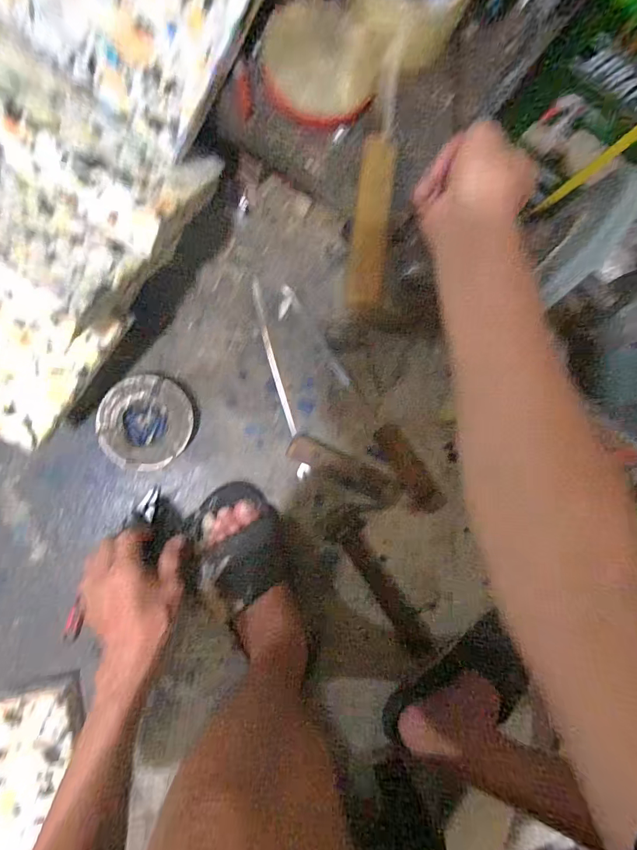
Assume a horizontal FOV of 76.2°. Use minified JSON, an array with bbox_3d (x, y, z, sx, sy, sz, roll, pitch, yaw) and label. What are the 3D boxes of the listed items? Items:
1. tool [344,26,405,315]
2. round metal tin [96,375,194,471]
[{"bbox_3d":[0.052,-0.225,0.361,0.031,0.022,0.247,7,88,-10],"label":"tool"},{"bbox_3d":[-0.211,-0.002,0.507,0.104,0.039,0.112,0,90,-9],"label":"round metal tin"}]

